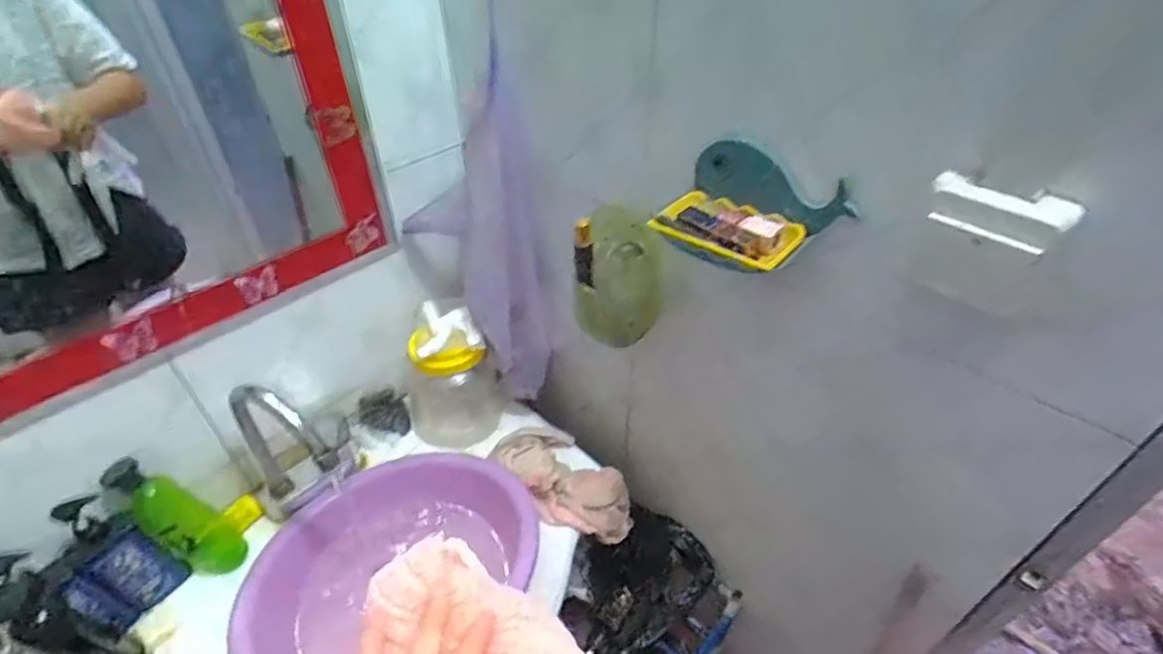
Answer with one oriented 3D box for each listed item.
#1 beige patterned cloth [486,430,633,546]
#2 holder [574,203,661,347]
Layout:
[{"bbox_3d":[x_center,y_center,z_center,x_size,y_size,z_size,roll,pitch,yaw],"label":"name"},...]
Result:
[{"bbox_3d":[-0.011,0.224,0.840,0.242,0.063,0.132,36,45,-6],"label":"beige patterned cloth"},{"bbox_3d":[0.042,-0.054,0.667,0.097,0.143,0.065,9,42,10],"label":"holder"}]

